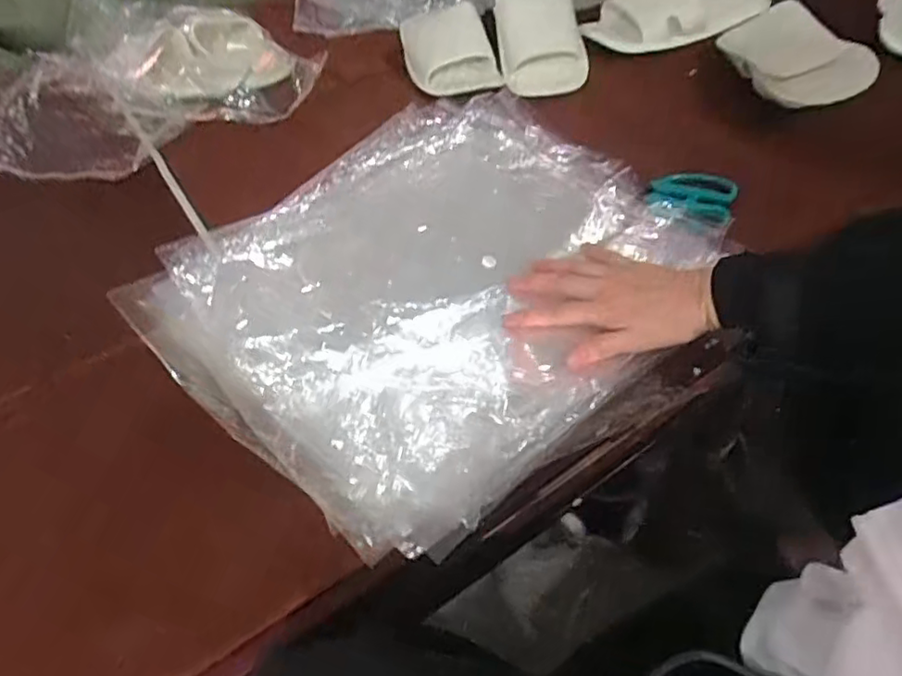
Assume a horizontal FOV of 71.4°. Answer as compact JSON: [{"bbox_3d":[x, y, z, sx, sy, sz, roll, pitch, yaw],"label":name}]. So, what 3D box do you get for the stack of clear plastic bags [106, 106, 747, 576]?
[{"bbox_3d":[-0.009,-0.061,0.552,0.345,0.064,0.430,37,59,20],"label":"stack of clear plastic bags"}]

